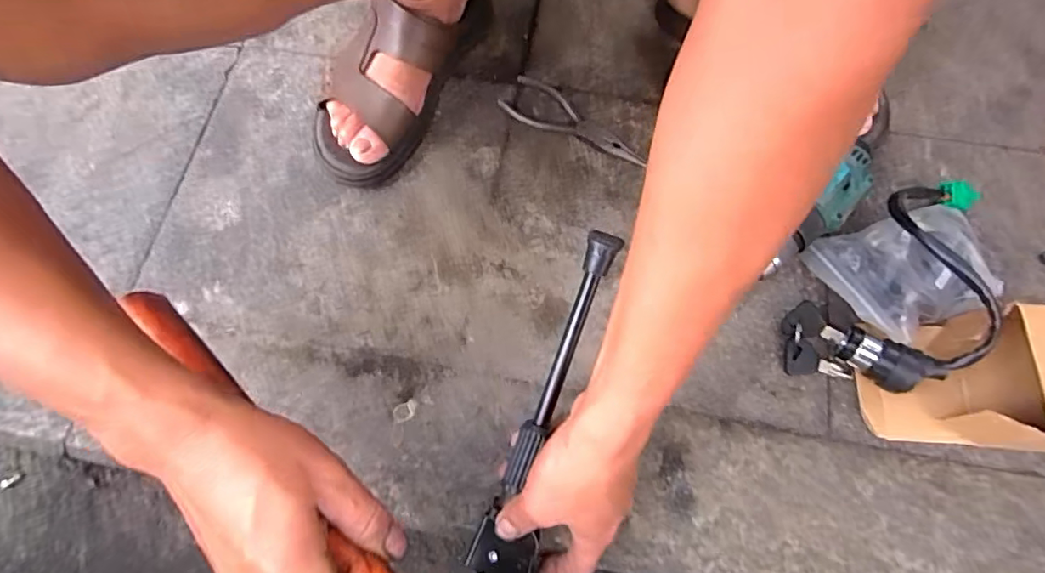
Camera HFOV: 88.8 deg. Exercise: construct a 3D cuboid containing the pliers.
[{"bbox_3d":[0.054,-0.165,0.522,0.153,0.014,0.051,27,71,11],"label":"pliers"}]

